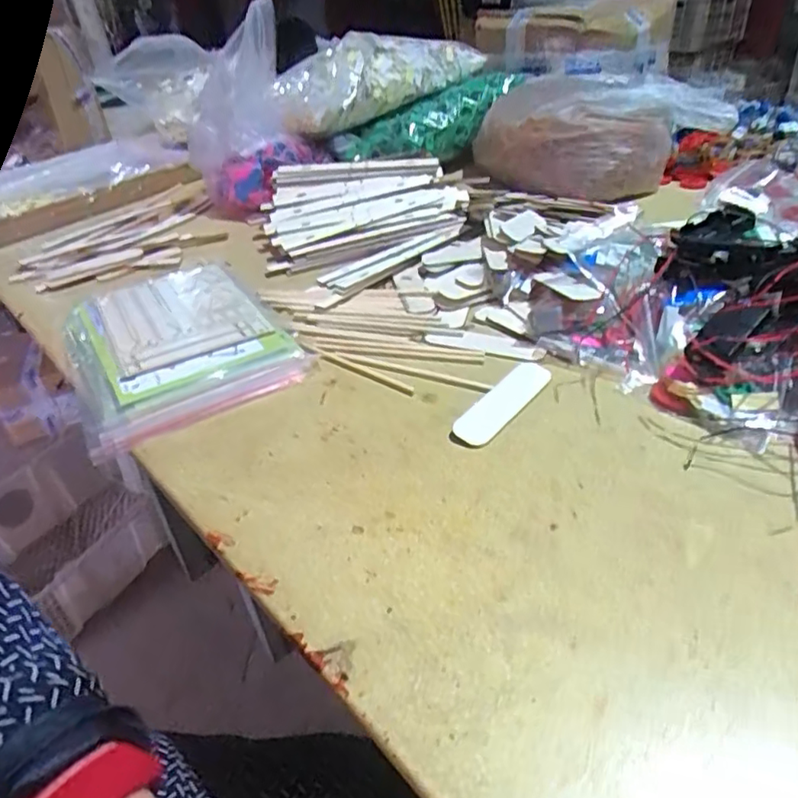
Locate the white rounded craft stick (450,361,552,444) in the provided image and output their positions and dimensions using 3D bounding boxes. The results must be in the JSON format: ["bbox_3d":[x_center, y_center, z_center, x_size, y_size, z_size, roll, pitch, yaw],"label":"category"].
[{"bbox_3d":[0.079,0.001,0.447,0.030,0.005,0.105,24,46,34],"label":"white rounded craft stick"}]

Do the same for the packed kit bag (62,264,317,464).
[{"bbox_3d":[-0.207,-0.059,0.545,0.178,0.026,0.265,-24,40,-23],"label":"packed kit bag"}]

